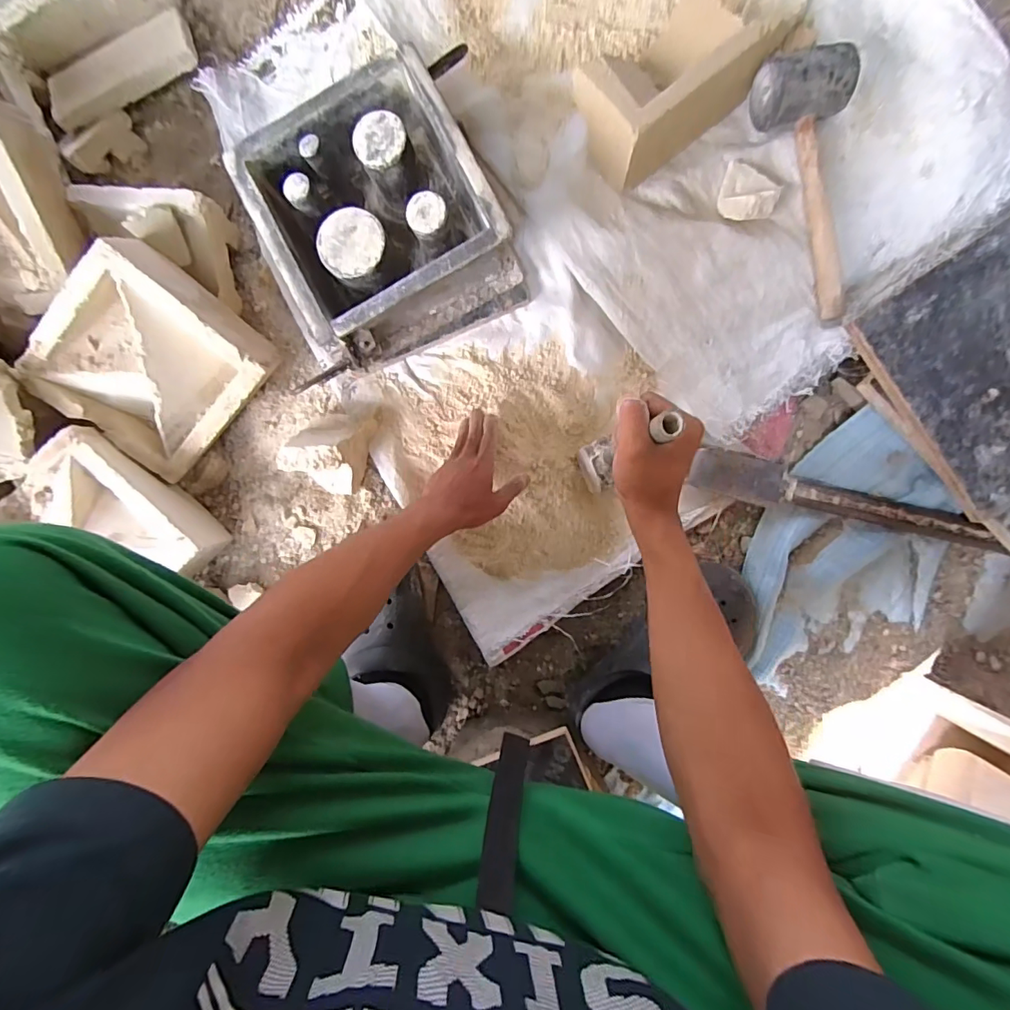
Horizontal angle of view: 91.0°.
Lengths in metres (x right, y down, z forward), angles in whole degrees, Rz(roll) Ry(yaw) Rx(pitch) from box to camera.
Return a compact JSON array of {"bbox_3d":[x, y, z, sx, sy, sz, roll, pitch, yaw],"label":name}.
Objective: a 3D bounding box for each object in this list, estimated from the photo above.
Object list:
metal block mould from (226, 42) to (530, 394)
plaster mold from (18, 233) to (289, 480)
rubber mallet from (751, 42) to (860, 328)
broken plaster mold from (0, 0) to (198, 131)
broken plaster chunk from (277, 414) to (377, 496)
[{"bbox_3d":[-0.156,-0.325,0.588,0.296,0.118,0.262,-23,90,7],"label":"metal block mould"},{"bbox_3d":[-0.427,-0.169,0.604,0.205,0.069,0.201,-45,114,11],"label":"plaster mold"},{"bbox_3d":[0.349,-0.362,0.573,0.105,0.059,0.281,-3,93,7],"label":"rubber mallet"},{"bbox_3d":[-0.539,-0.628,0.633,0.212,0.094,0.197,-25,90,7],"label":"broken plaster mold"},{"bbox_3d":[-0.223,-0.067,0.621,0.079,0.080,0.100,14,95,6],"label":"broken plaster chunk"}]

